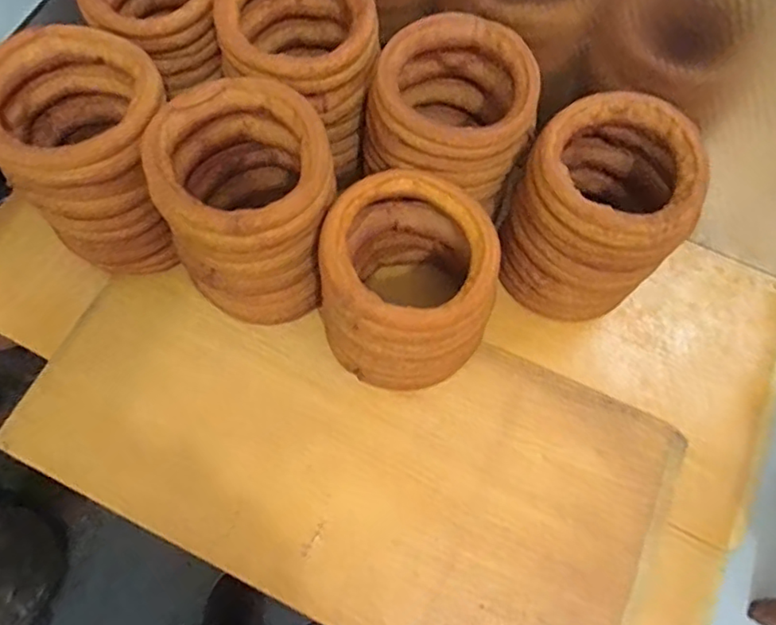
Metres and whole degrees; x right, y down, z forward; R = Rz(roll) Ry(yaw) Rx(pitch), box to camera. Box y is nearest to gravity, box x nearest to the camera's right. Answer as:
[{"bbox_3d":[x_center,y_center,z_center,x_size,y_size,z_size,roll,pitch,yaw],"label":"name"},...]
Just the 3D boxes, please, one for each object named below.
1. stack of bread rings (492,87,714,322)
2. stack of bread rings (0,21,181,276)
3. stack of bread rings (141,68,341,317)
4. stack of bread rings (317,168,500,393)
[{"bbox_3d":[0.258,-0.118,0.747,0.196,0.220,0.201,43,75,14],"label":"stack of bread rings"},{"bbox_3d":[-0.355,-0.199,0.754,0.188,0.240,0.209,-24,71,-10],"label":"stack of bread rings"},{"bbox_3d":[-0.168,-0.125,0.740,0.199,0.240,0.210,-18,70,-8],"label":"stack of bread rings"},{"bbox_3d":[0.016,-0.026,0.729,0.200,0.210,0.204,-24,71,-9],"label":"stack of bread rings"}]

